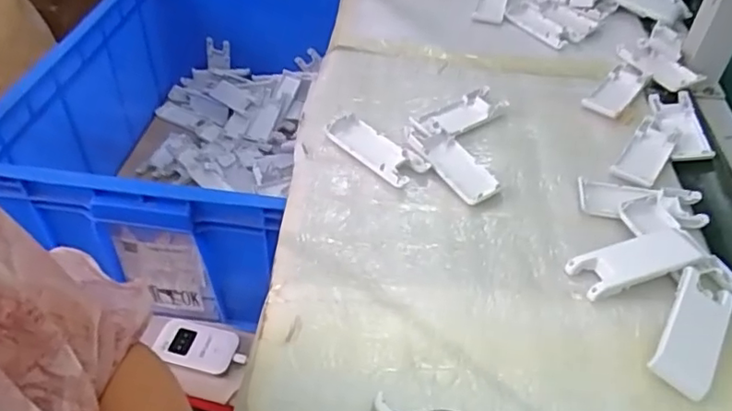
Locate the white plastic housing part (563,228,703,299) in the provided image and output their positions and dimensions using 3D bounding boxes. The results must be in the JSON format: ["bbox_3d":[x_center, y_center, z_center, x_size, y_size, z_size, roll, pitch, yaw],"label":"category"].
[{"bbox_3d":[0.213,0.043,0.468,0.101,0.017,0.040,-11,47,-15],"label":"white plastic housing part"}]

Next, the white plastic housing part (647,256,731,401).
[{"bbox_3d":[0.243,0.085,0.433,0.040,0.016,0.124,29,50,22],"label":"white plastic housing part"}]

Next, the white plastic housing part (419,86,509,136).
[{"bbox_3d":[0.098,-0.095,0.605,0.102,0.012,0.034,-29,54,-29],"label":"white plastic housing part"}]

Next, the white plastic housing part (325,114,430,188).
[{"bbox_3d":[0.008,-0.054,0.560,0.100,0.012,0.041,37,53,28],"label":"white plastic housing part"}]

